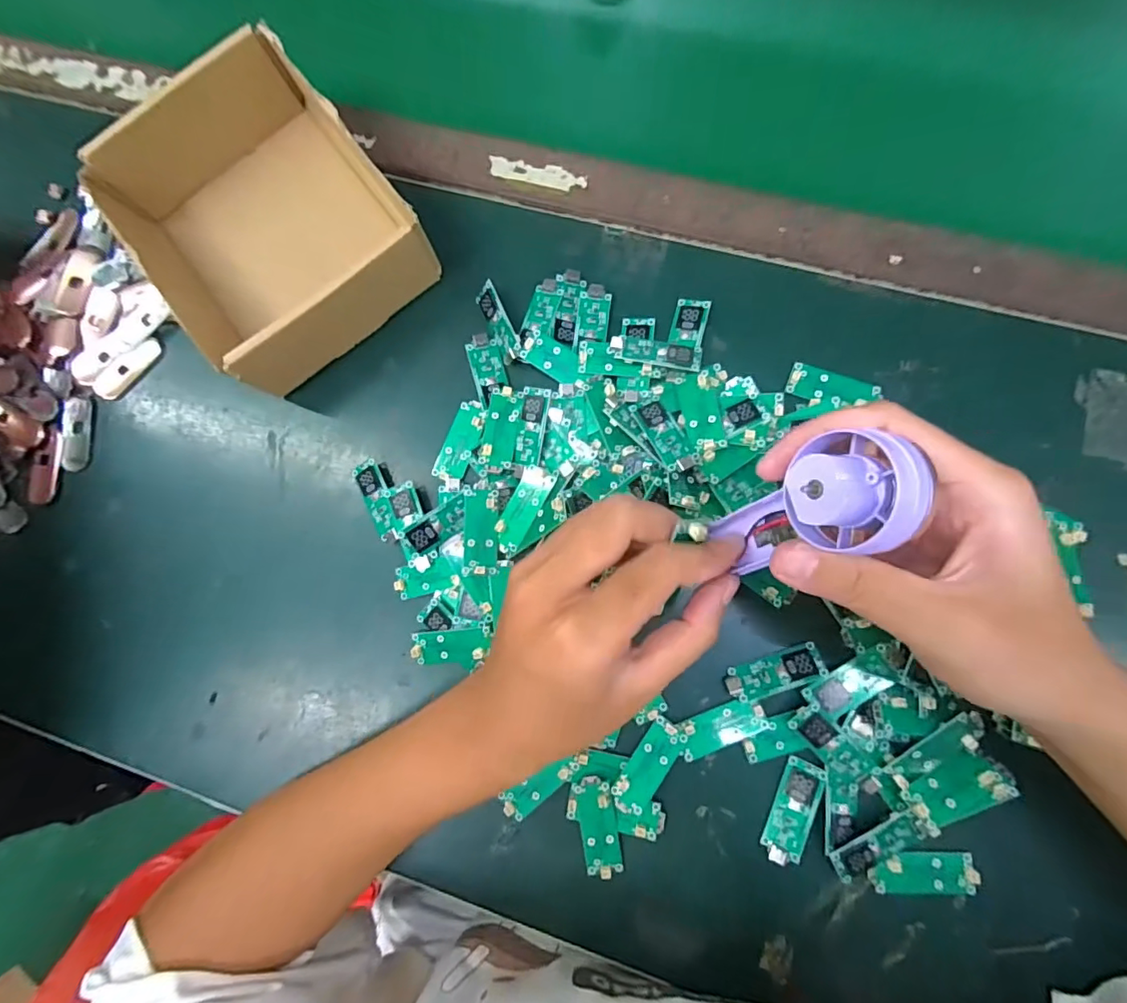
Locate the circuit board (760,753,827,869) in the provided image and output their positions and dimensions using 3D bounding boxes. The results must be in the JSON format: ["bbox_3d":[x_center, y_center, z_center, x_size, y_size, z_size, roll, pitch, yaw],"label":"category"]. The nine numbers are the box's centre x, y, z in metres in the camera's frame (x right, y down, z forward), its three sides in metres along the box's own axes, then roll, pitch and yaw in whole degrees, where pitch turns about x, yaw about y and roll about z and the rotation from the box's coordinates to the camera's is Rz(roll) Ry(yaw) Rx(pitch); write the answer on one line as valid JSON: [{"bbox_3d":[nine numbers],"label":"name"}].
[{"bbox_3d":[0.119,0.161,0.271,0.019,0.006,0.051,19,86,7],"label":"circuit board"}]

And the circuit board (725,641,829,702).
[{"bbox_3d":[0.112,0.091,0.278,0.051,0.005,0.016,-20,82,3],"label":"circuit board"}]

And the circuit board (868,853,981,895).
[{"bbox_3d":[0.180,0.187,0.261,0.050,0.006,0.018,-3,84,5],"label":"circuit board"}]

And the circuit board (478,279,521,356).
[{"bbox_3d":[-0.039,-0.107,0.314,0.019,0.007,0.050,-34,79,38],"label":"circuit board"}]

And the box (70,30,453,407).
[{"bbox_3d":[-0.178,-0.169,0.312,0.132,0.057,0.170,-37,82,1],"label":"box"}]

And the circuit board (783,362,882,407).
[{"bbox_3d":[0.153,-0.063,0.295,0.048,0.006,0.021,19,86,7],"label":"circuit board"}]

